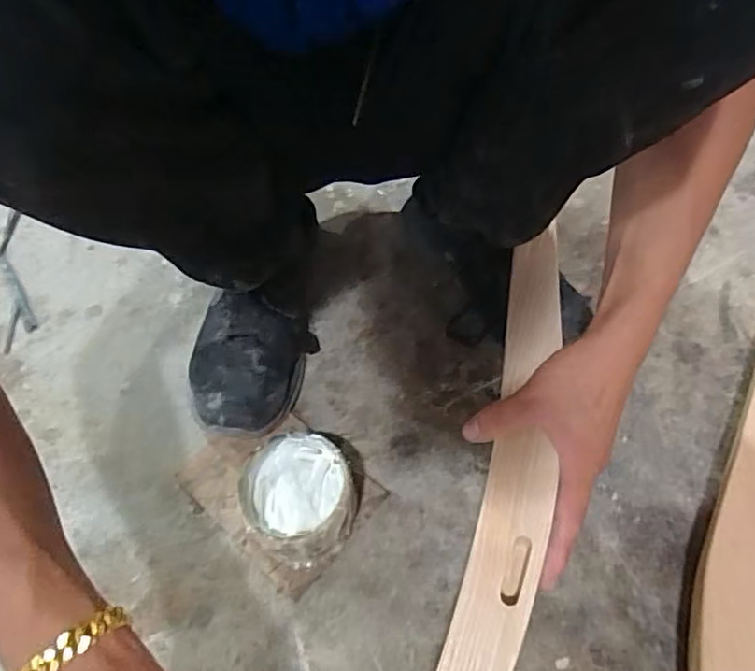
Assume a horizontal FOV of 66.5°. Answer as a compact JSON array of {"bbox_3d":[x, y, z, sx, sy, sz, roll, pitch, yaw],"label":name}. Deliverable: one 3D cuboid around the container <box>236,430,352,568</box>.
[{"bbox_3d":[-0.058,0.122,0.426,0.079,0.054,0.081,-2,55,3],"label":"container"}]

